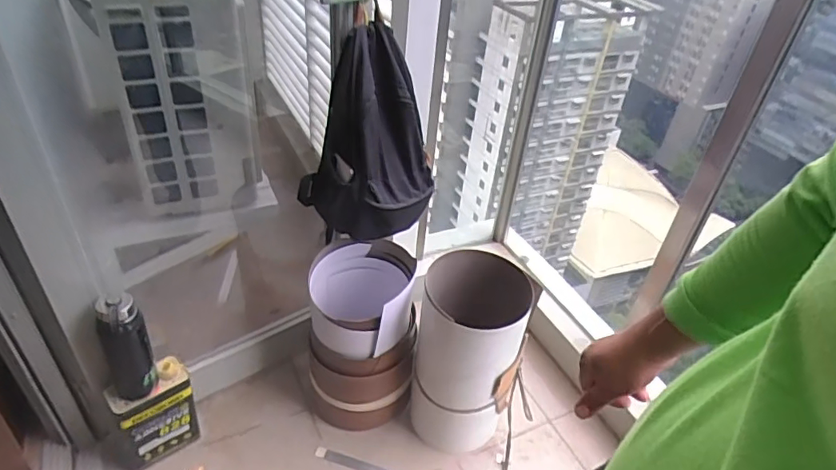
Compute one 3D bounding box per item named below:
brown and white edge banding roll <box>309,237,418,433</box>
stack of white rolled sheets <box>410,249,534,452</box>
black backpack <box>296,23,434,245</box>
[{"bbox_3d":[-0.145,0.277,1.386,0.260,0.473,0.251,3,38,-3],"label":"brown and white edge banding roll"},{"bbox_3d":[0.115,0.307,1.333,0.240,0.490,0.248,14,39,11],"label":"stack of white rolled sheets"},{"bbox_3d":[-0.109,-0.204,1.205,0.262,0.436,0.195,-23,46,-31],"label":"black backpack"}]

